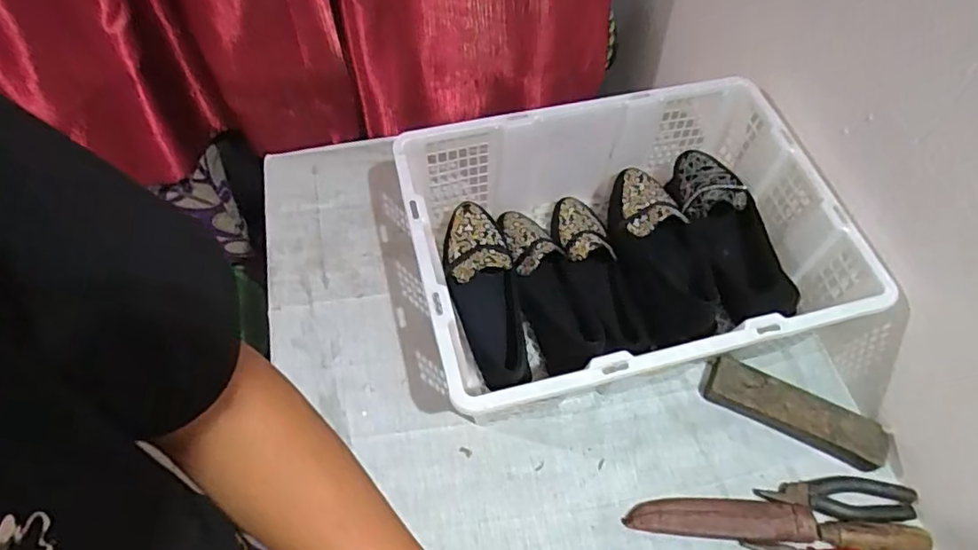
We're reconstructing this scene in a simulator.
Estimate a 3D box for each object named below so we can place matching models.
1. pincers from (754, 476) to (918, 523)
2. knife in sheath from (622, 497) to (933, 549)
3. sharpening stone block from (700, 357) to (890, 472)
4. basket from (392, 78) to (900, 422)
[{"bbox_3d":[0.382,0.245,0.651,0.166,0.017,0.045,4,58,-1],"label":"pincers"},{"bbox_3d":[0.305,0.266,0.636,0.305,0.031,0.040,5,58,0],"label":"knife in sheath"},{"bbox_3d":[0.351,0.158,0.688,0.196,0.041,0.054,23,60,11],"label":"sharpening stone block"},{"bbox_3d":[0.152,-0.025,0.721,0.471,0.171,0.345,-12,59,-10],"label":"basket"}]

